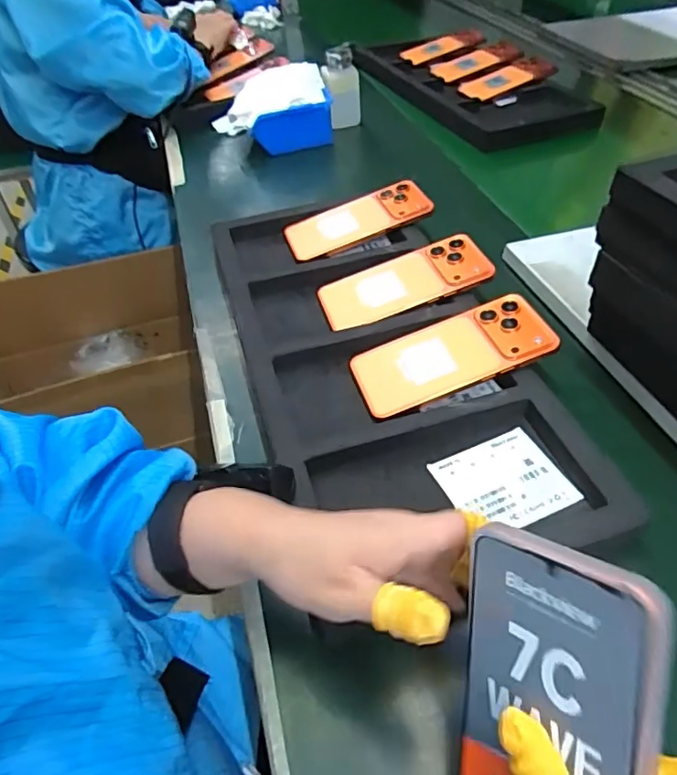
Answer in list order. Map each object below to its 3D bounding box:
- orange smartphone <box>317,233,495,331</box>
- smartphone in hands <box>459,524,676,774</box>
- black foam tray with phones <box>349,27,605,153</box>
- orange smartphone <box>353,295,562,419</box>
[{"bbox_3d":[0.063,-0.104,0.543,0.162,0.013,0.081,-22,47,0],"label":"orange smartphone"},{"bbox_3d":[0.080,0.139,0.215,0.007,0.160,0.077,-4,10,-36],"label":"smartphone in hands"},{"bbox_3d":[0.235,-0.540,0.970,0.255,0.048,0.467,-19,48,-16],"label":"black foam tray with phones"},{"bbox_3d":[0.095,-0.029,0.469,0.163,0.008,0.078,-21,49,0],"label":"orange smartphone"}]

